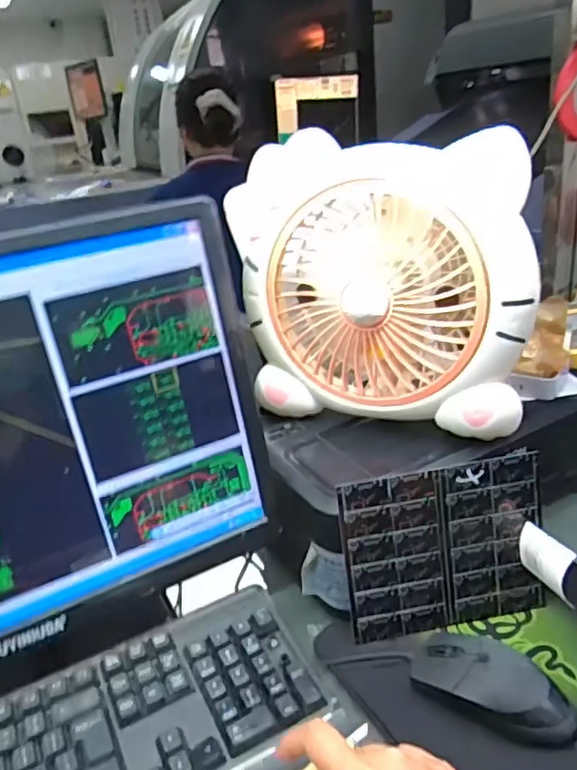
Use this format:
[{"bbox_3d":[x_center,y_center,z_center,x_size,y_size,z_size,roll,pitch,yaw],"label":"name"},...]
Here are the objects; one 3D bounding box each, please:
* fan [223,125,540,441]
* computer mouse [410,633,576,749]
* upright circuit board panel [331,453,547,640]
[{"bbox_3d":[0.080,-0.087,0.551,0.260,0.236,0.097,7,28,25],"label":"fan"},{"bbox_3d":[0.148,0.219,0.448,0.116,0.031,0.053,13,31,34],"label":"computer mouse"},{"bbox_3d":[0.130,0.137,0.509,0.165,0.141,0.006,-9,13,-5],"label":"upright circuit board panel"}]

